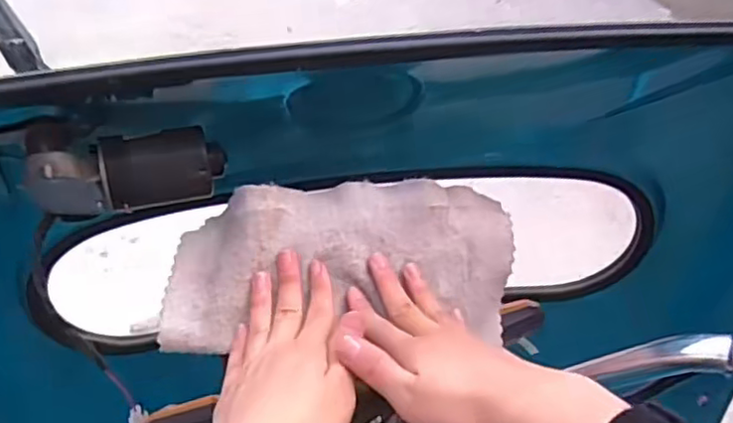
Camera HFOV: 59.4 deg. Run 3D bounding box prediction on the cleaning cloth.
[{"bbox_3d":[-0.018,0.041,0.516,0.269,0.032,0.126,0,80,-9],"label":"cleaning cloth"}]

